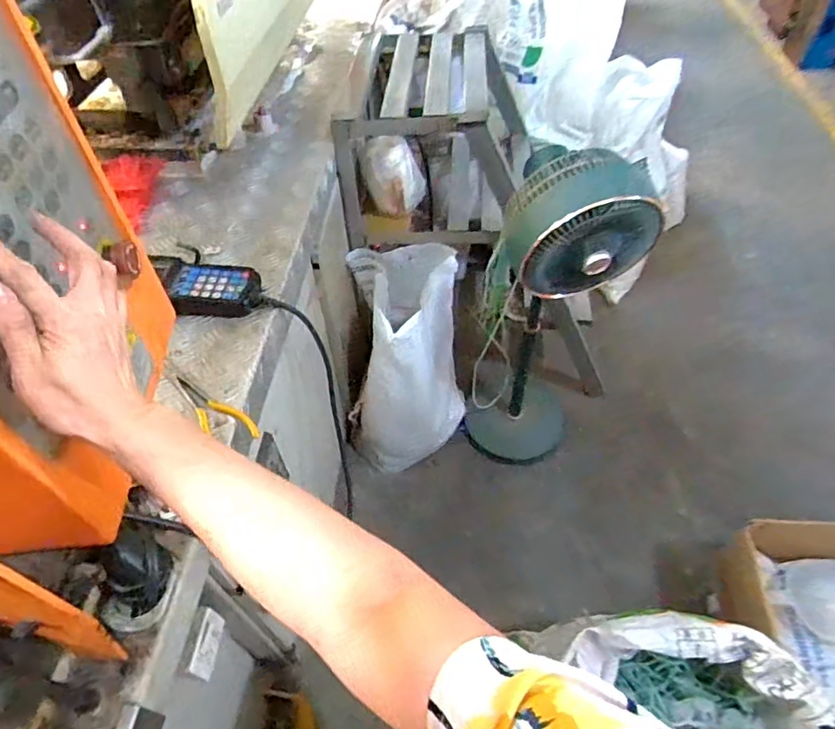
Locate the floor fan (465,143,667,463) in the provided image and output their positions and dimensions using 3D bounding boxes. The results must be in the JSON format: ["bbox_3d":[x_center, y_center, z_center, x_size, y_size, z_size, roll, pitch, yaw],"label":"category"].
[{"bbox_3d":[0.308,-0.082,1.344,0.303,0.971,0.305,9,51,8],"label":"floor fan"}]

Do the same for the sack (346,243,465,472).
[{"bbox_3d":[-0.023,-0.019,1.506,0.310,0.511,0.398,1,50,3],"label":"sack"}]

